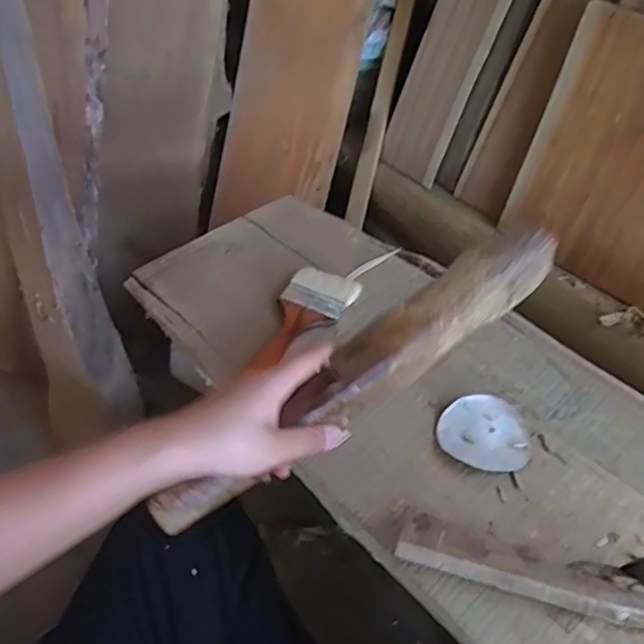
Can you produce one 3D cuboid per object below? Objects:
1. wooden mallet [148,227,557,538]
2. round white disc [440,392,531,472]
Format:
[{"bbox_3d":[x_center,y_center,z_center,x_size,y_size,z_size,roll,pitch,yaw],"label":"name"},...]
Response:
[{"bbox_3d":[0.036,0.036,0.463,0.369,0.044,0.048,-35,56,-15],"label":"wooden mallet"},{"bbox_3d":[0.155,0.103,0.558,0.082,0.018,0.073,28,52,22],"label":"round white disc"}]

